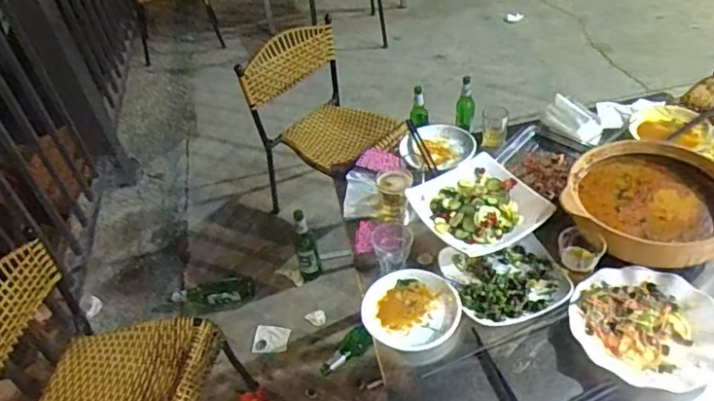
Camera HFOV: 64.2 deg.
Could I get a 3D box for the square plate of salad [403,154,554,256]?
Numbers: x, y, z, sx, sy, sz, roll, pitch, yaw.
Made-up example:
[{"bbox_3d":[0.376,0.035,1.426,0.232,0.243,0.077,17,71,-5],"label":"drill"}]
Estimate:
[{"bbox_3d":[0.223,0.015,1.063,0.198,0.049,0.197,-23,46,-19],"label":"square plate of salad"}]

